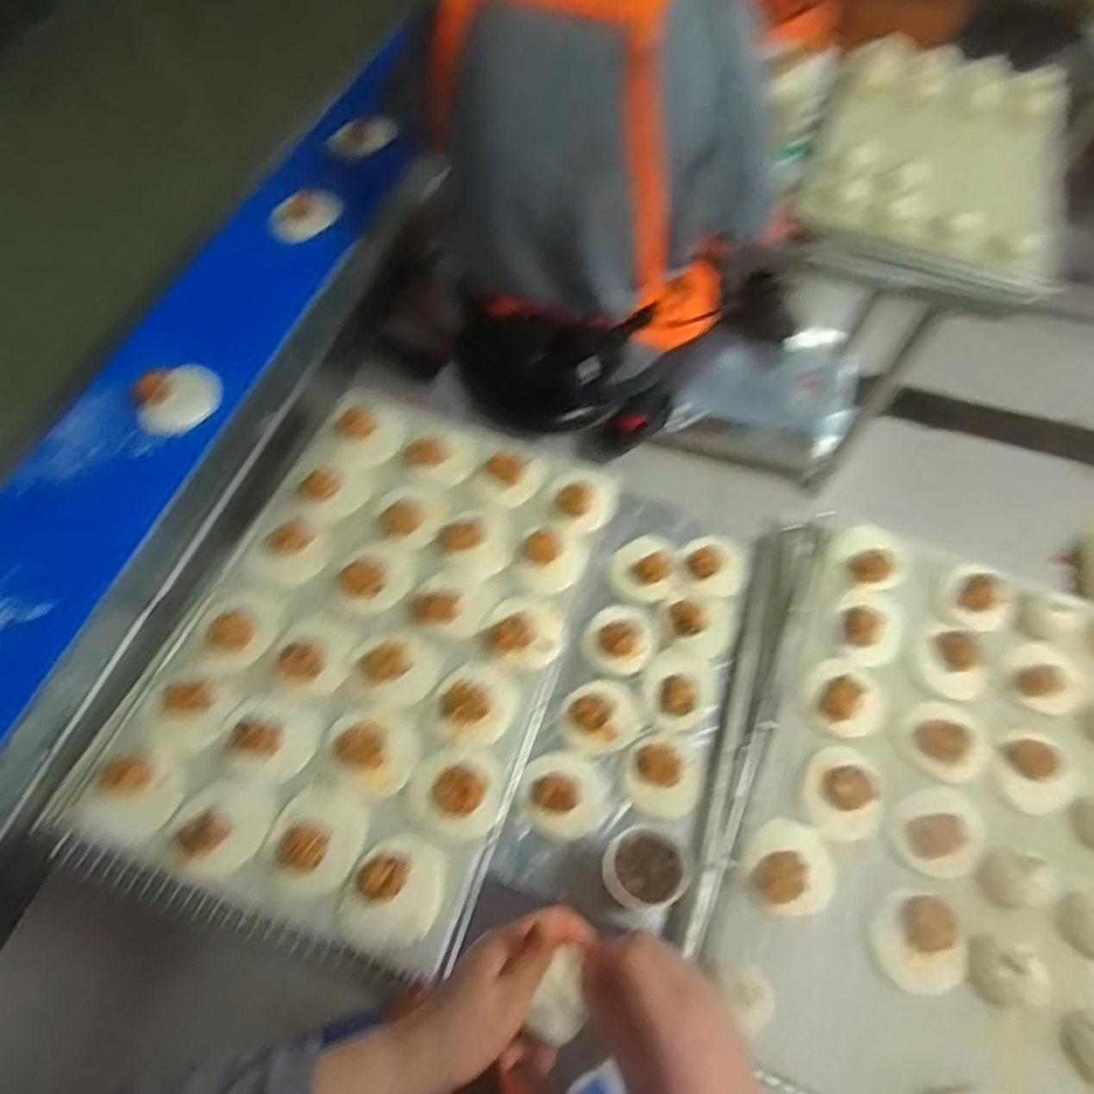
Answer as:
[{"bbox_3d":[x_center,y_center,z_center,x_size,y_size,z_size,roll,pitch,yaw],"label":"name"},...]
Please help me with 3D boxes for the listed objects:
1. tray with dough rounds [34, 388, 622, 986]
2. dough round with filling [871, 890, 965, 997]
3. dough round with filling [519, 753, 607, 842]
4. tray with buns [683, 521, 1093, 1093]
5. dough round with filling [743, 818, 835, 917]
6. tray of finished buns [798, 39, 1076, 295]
[{"bbox_3d":[-0.202,0.092,0.771,0.426,0.040,0.609,18,62,7],"label":"tray with dough rounds"},{"bbox_3d":[0.340,0.362,0.630,0.074,0.030,0.077,1,62,-2],"label":"dough round with filling"},{"bbox_3d":[0.017,0.260,0.727,0.087,0.018,0.089,1,62,-2],"label":"dough round with filling"},{"bbox_3d":[0.399,0.262,0.703,0.417,0.058,0.601,19,63,8],"label":"tray with buns"},{"bbox_3d":[0.228,0.304,0.657,0.078,0.030,0.080,1,62,-2],"label":"dough round with filling"},{"bbox_3d":[0.717,-0.726,1.239,0.427,0.060,0.570,19,63,8],"label":"tray of finished buns"}]

